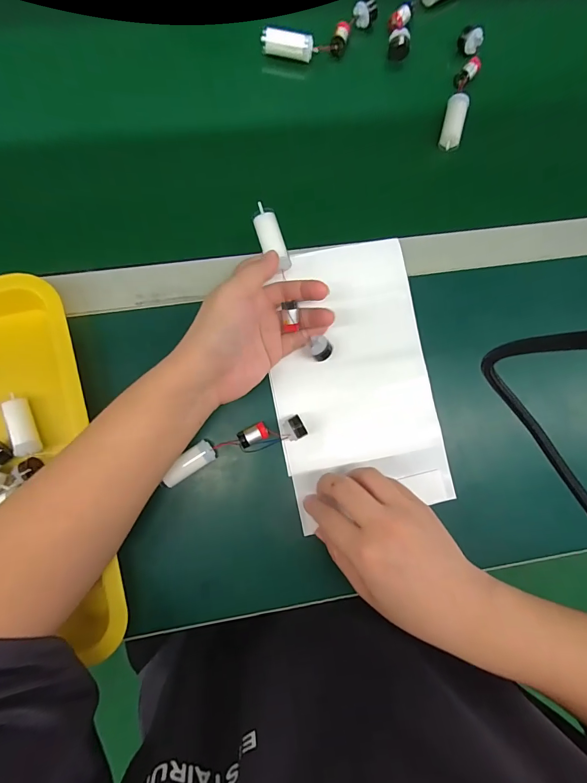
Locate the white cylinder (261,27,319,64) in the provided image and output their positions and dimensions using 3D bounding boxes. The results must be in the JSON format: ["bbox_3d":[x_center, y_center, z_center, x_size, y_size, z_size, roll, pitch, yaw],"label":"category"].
[{"bbox_3d":[-0.004,-0.359,0.397,0.056,0.018,0.016,8,84,-1],"label":"white cylinder"}]

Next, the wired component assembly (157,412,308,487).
[{"bbox_3d":[-0.053,0.050,0.348,0.129,0.021,0.026,-20,85,-3],"label":"wired component assembly"}]

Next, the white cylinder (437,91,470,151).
[{"bbox_3d":[0.169,-0.283,0.403,0.020,0.016,0.058,13,84,0],"label":"white cylinder"}]

